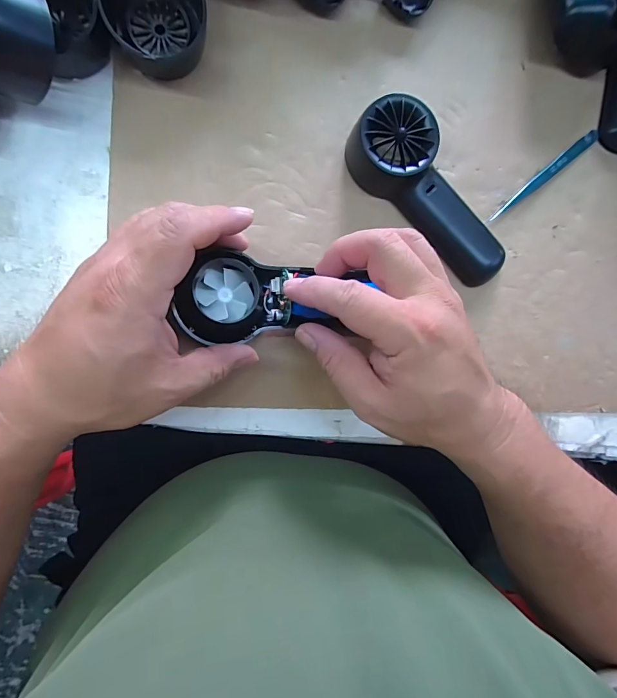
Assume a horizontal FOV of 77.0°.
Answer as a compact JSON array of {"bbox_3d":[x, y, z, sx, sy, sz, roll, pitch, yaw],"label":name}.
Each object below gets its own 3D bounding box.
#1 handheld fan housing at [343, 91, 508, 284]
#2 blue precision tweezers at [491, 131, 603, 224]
[{"bbox_3d":[0.088,-0.109,0.284,0.056,0.031,0.145,-38,97,-6],"label":"handheld fan housing"},{"bbox_3d":[0.189,-0.139,0.308,0.125,0.007,0.010,-38,97,-6],"label":"blue precision tweezers"}]

